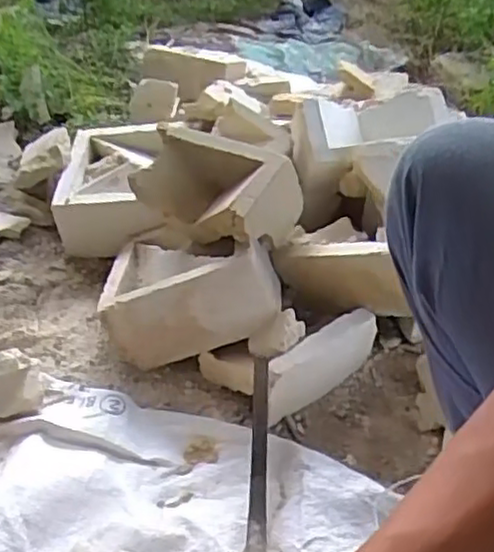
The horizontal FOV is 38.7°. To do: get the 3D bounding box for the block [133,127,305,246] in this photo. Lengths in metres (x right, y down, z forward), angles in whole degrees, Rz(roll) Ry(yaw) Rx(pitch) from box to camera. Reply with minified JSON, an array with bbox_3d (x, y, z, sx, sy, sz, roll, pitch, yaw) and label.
[{"bbox_3d":[-0.039,-0.105,0.875,0.179,0.122,0.115,27,44,26],"label":"block"}]

